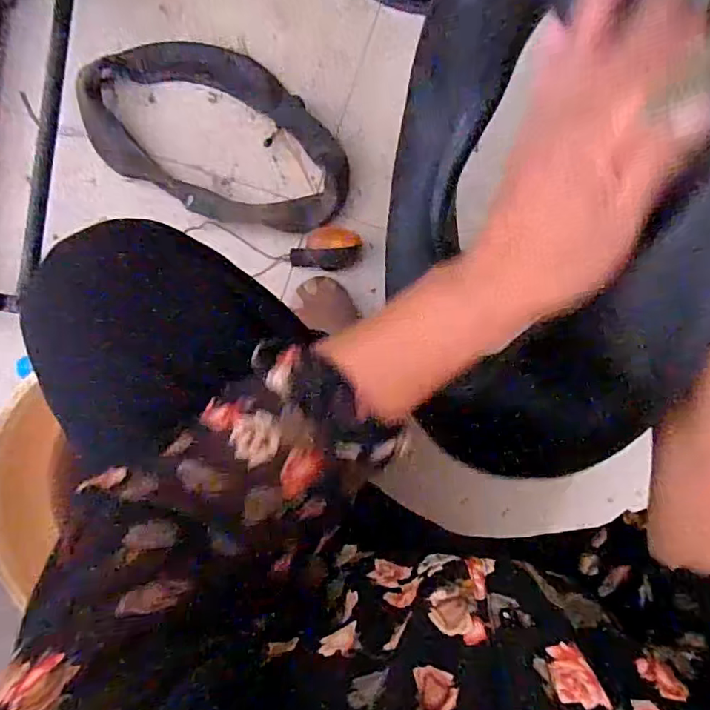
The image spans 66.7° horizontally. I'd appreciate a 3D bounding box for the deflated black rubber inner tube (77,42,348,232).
[{"bbox_3d":[-0.192,-0.313,0.755,0.394,0.033,0.220,27,92,6],"label":"deflated black rubber inner tube"}]

